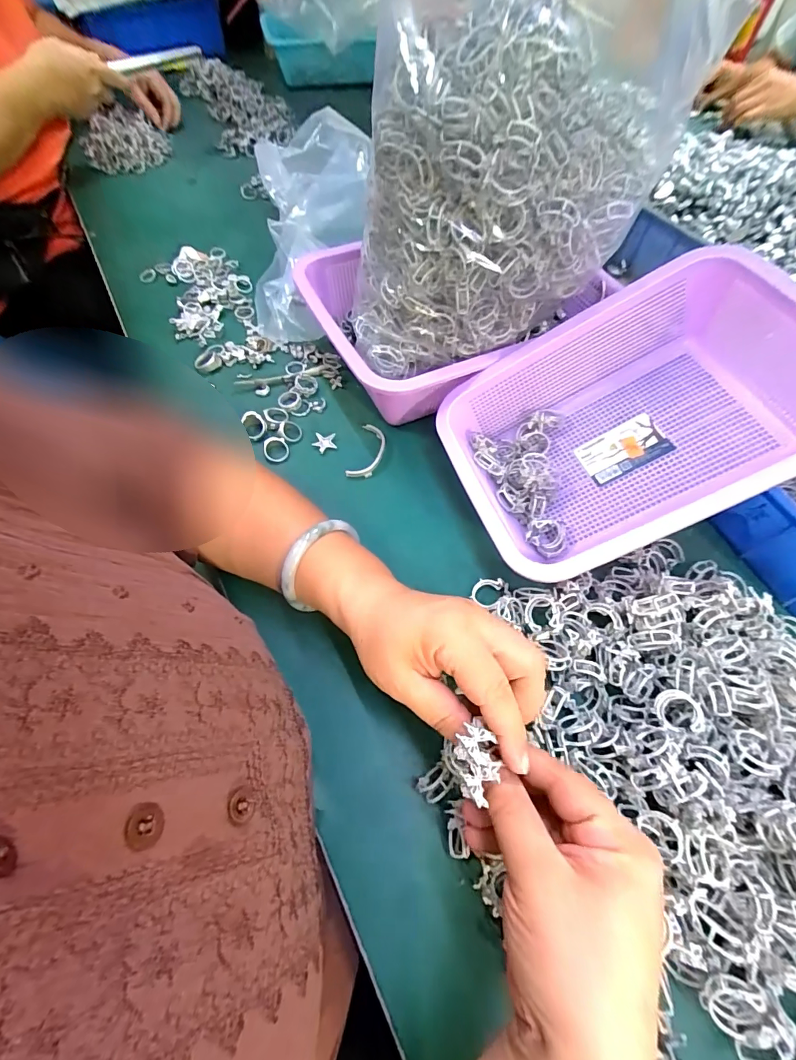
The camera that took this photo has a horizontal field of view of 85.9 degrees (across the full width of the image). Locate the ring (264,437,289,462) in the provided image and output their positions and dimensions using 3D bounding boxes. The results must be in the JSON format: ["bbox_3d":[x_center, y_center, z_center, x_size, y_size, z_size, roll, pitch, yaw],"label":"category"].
[{"bbox_3d":[-0.117,-0.078,0.407,0.023,0.006,0.026,-6,61,-4],"label":"ring"}]

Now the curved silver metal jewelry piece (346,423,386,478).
[{"bbox_3d":[-0.028,-0.075,0.410,0.028,0.005,0.065,13,61,6],"label":"curved silver metal jewelry piece"}]

